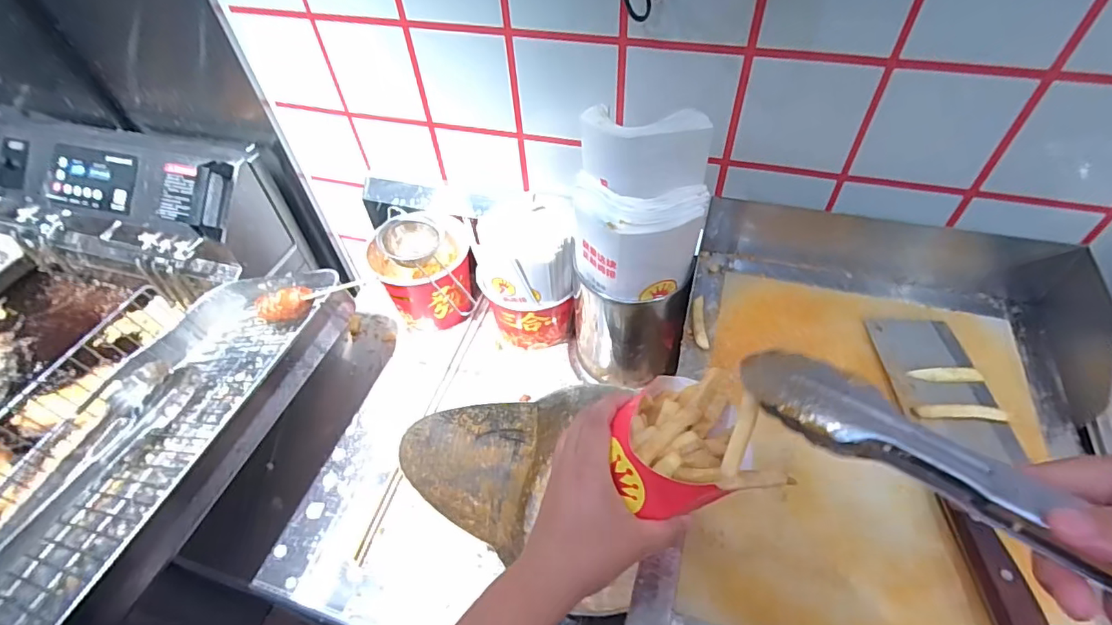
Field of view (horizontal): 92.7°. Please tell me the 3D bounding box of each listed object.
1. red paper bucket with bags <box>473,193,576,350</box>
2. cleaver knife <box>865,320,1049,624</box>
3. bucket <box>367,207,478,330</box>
[{"bbox_3d":[-0.038,-0.042,0.658,0.119,0.163,0.104,10,52,12],"label":"red paper bucket with bags"},{"bbox_3d":[0.340,0.115,0.426,0.084,0.022,0.294,2,51,5],"label":"cleaver knife"},{"bbox_3d":[-0.171,-0.055,0.709,0.121,0.112,0.112,-2,51,2],"label":"bucket"}]

